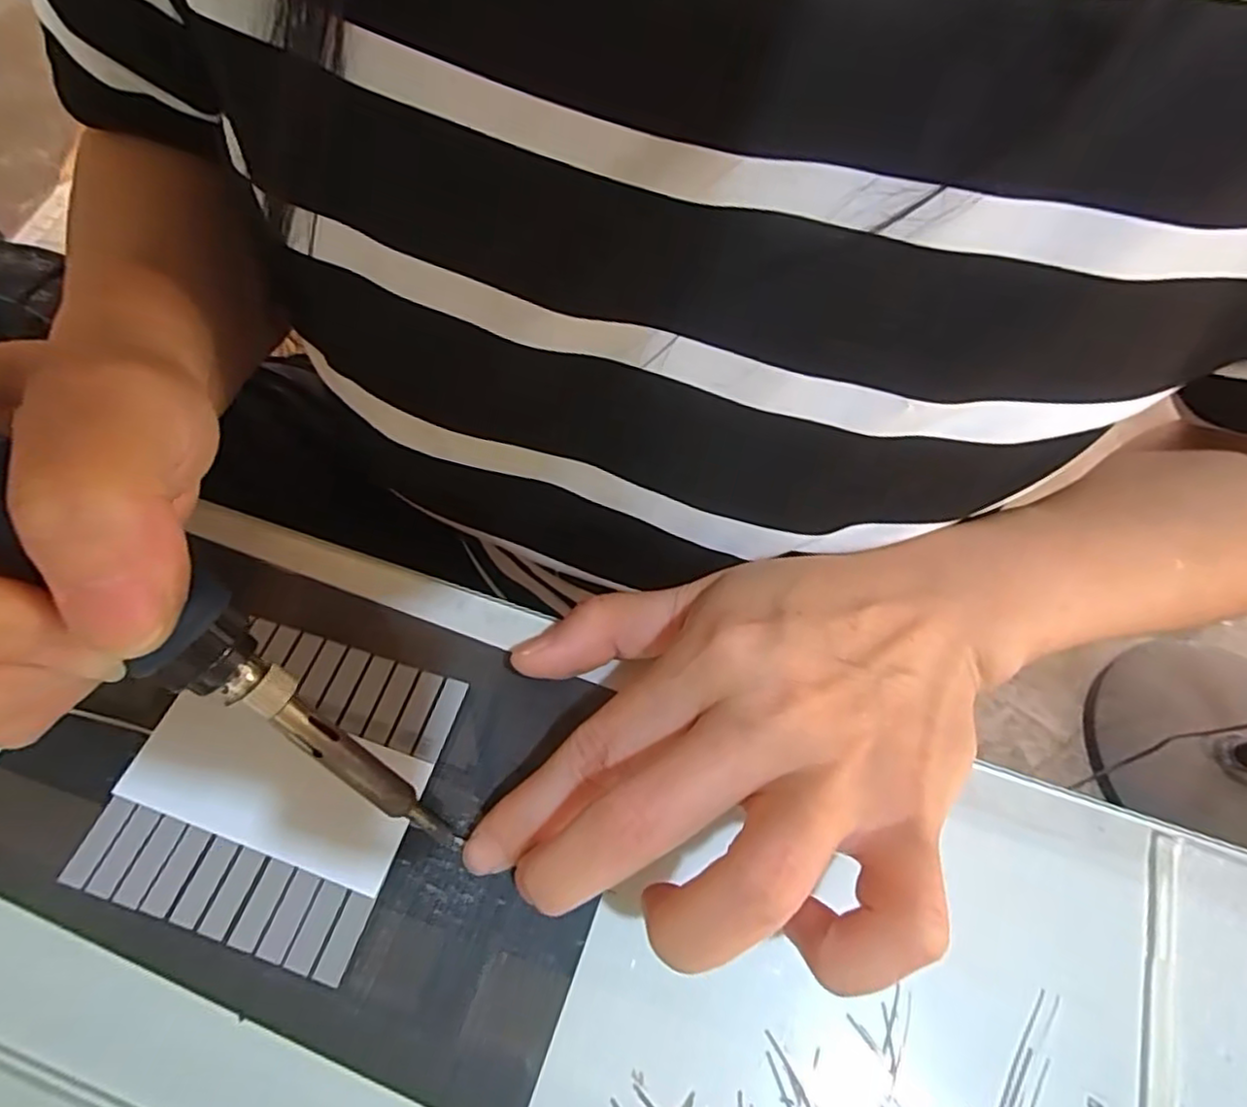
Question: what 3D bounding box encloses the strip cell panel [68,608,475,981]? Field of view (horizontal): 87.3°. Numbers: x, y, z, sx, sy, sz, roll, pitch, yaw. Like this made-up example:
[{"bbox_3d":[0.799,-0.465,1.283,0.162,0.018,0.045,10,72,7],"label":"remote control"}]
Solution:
[{"bbox_3d":[-0.096,0.062,0.182,0.077,0.004,0.078,16,63,7],"label":"strip cell panel"}]

